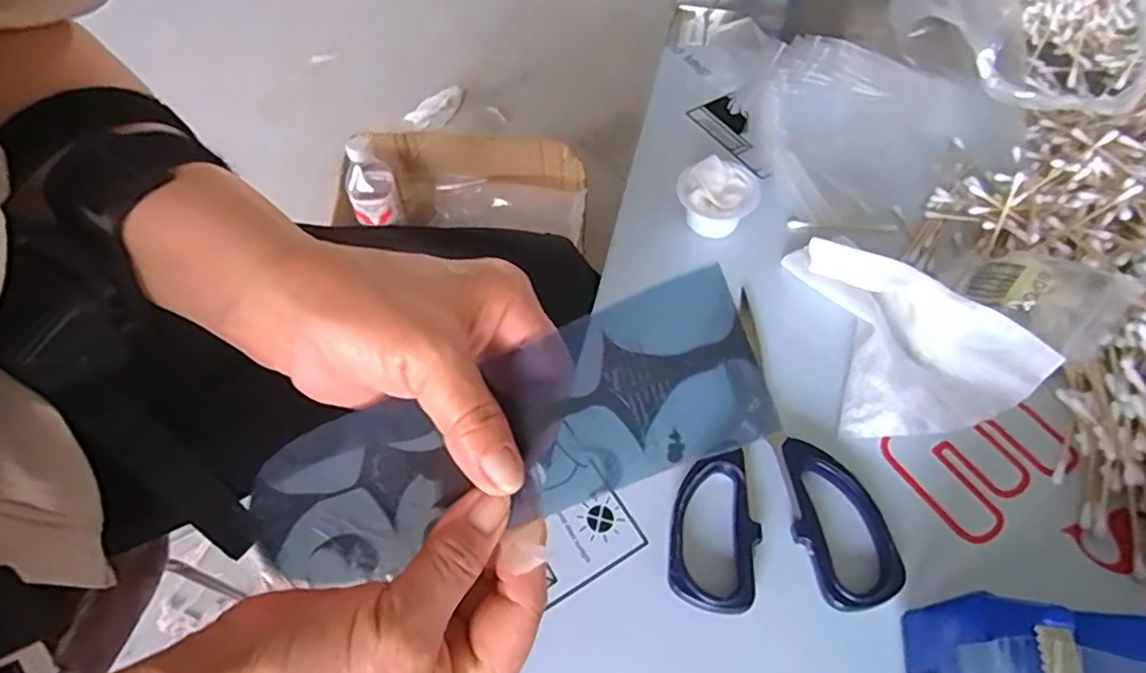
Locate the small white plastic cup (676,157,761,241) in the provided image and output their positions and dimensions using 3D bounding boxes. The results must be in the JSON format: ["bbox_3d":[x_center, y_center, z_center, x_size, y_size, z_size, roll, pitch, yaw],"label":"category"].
[{"bbox_3d":[0.098,-0.097,0.429,0.055,0.036,0.049,-39,64,-23],"label":"small white plastic cup"}]

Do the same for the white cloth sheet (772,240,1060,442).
[{"bbox_3d":[0.192,-0.014,0.368,0.100,0.041,0.134,-9,56,-6],"label":"white cloth sheet"}]

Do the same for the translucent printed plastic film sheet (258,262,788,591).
[{"bbox_3d":[-0.029,0.038,0.228,0.190,0.026,0.058,-21,55,12],"label":"translucent printed plastic film sheet"}]

